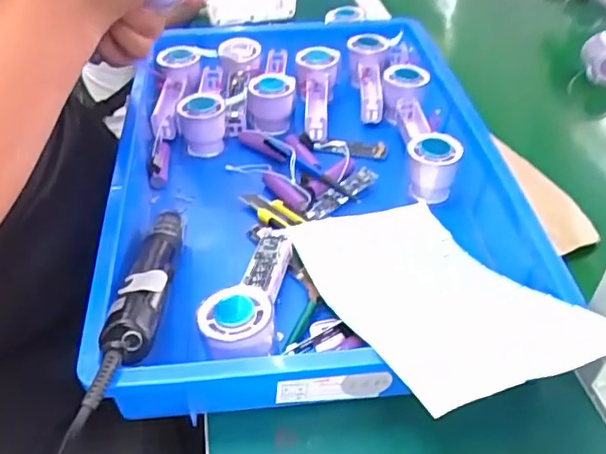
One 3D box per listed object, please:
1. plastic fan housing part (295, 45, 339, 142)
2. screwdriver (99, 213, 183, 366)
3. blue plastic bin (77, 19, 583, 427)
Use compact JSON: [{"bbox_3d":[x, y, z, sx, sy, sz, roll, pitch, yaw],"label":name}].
[{"bbox_3d":[0.016,-0.167,0.744,0.054,0.049,0.161,3,42,1],"label":"plastic fan housing part"},{"bbox_3d":[-0.122,0.036,0.487,0.037,0.033,0.196,-1,25,-4],"label":"screwdriver"},{"bbox_3d":[0.000,-0.073,0.628,0.366,0.081,0.546,-5,42,-8],"label":"blue plastic bin"}]

